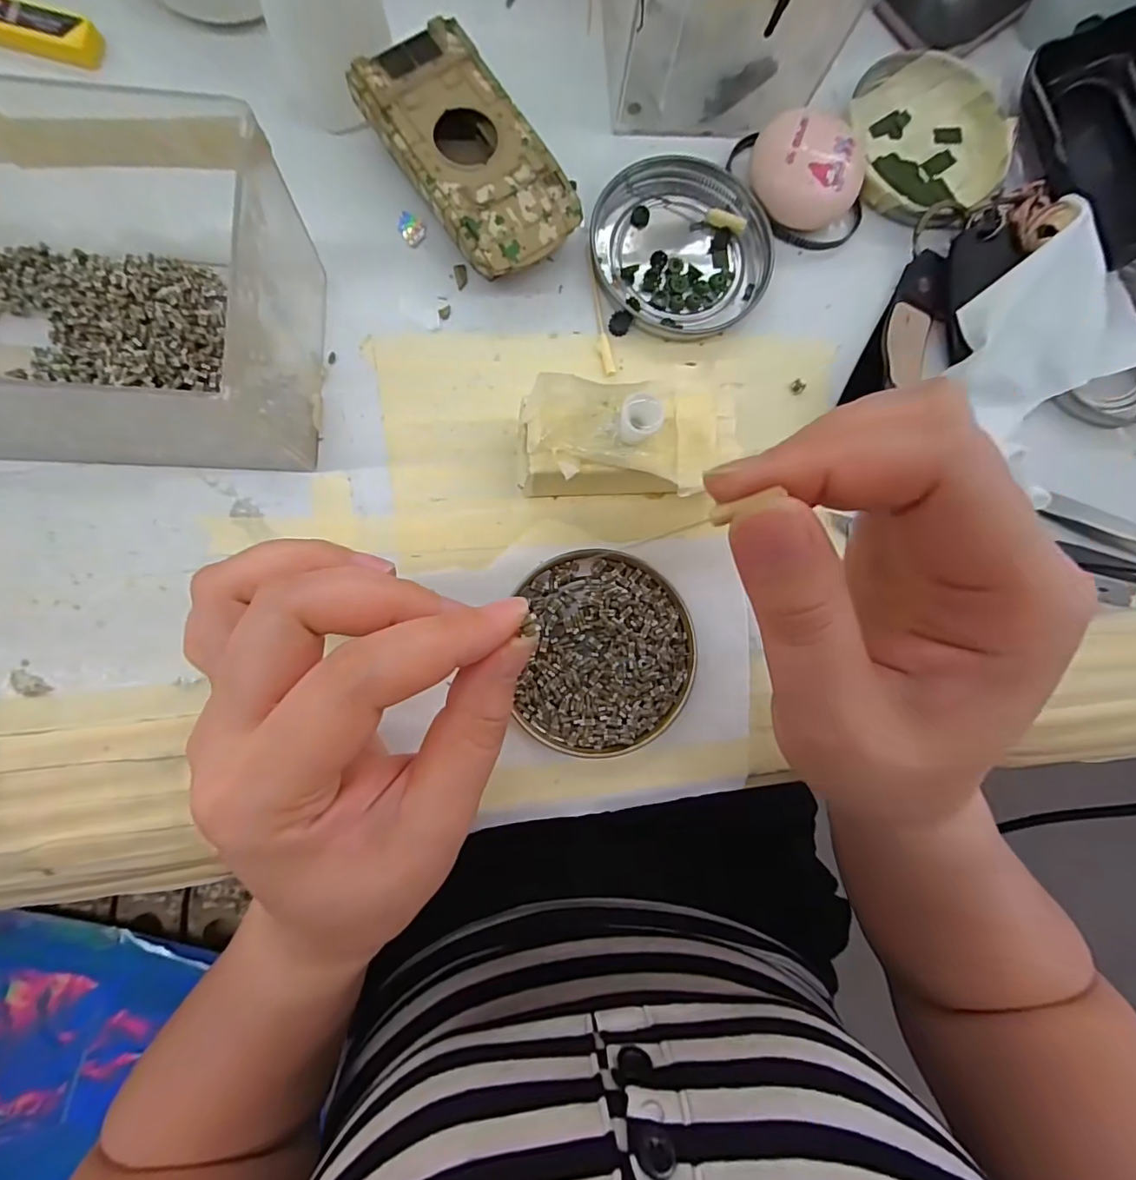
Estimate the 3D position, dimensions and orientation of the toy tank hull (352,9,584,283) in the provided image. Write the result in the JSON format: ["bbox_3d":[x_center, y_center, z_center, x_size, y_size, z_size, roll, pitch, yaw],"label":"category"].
[{"bbox_3d":[-0.039,-0.171,0.218,0.052,0.026,0.094,-37,90,-8],"label":"toy tank hull"}]

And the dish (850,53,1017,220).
[{"bbox_3d":[0.171,-0.212,0.250,0.071,0.013,0.079,-2,85,-7],"label":"dish"}]

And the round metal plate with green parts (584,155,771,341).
[{"bbox_3d":[0.050,-0.151,0.234,0.078,0.007,0.074,0,86,-5],"label":"round metal plate with green parts"}]

